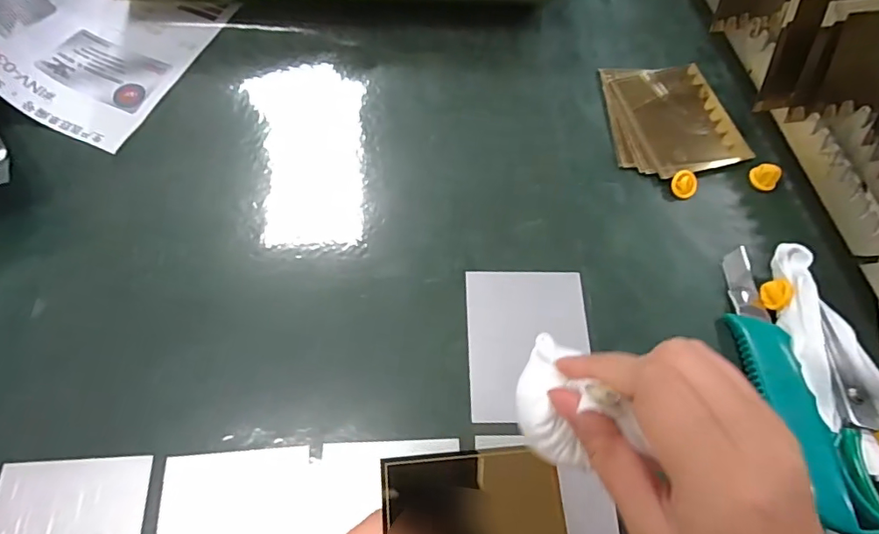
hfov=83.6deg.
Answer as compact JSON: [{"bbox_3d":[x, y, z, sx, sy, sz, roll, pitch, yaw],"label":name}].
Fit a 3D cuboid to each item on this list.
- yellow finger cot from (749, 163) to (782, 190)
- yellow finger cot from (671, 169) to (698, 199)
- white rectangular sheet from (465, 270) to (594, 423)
[{"bbox_3d":[0.252,-0.070,0.379,0.017,0.015,0.020,-35,73,-16],"label":"yellow finger cot"},{"bbox_3d":[0.185,-0.062,0.372,0.019,0.009,0.019,1,67,-3],"label":"yellow finger cot"},{"bbox_3d":[0.059,0.049,0.322,0.079,0.004,0.098,0,67,-3],"label":"white rectangular sheet"}]

